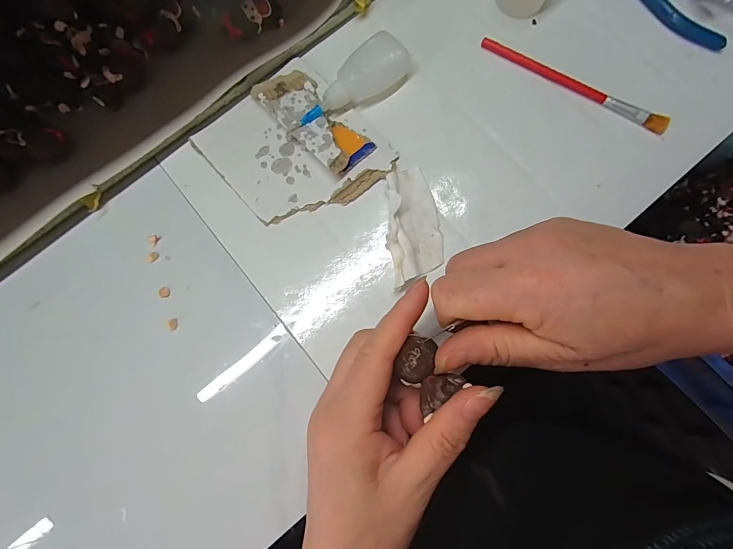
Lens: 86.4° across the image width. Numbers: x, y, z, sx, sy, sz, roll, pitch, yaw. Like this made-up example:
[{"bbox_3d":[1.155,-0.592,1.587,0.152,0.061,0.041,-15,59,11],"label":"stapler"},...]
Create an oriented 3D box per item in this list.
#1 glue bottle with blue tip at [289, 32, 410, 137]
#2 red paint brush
[{"bbox_3d":[-0.012,-0.134,0.279,0.091,0.023,0.030,-38,82,-7],"label":"glue bottle with blue tip"},{"bbox_3d":[0.149,-0.140,0.282,0.141,0.011,0.009,31,81,5],"label":"red paint brush"}]

